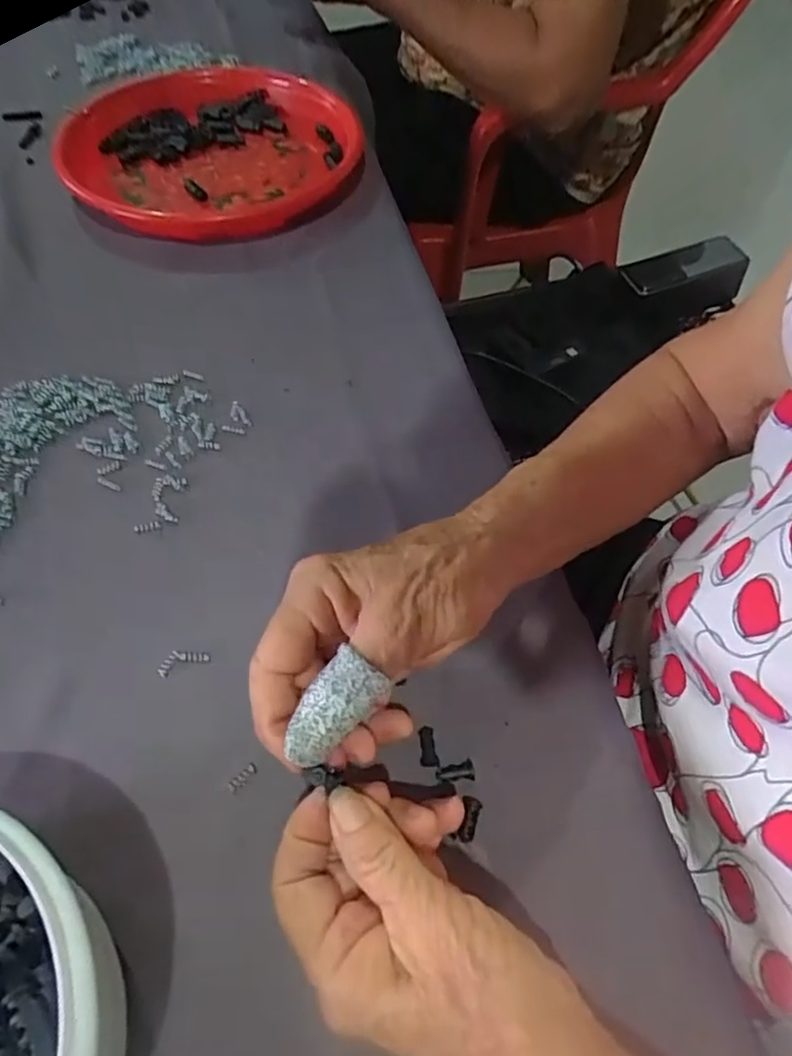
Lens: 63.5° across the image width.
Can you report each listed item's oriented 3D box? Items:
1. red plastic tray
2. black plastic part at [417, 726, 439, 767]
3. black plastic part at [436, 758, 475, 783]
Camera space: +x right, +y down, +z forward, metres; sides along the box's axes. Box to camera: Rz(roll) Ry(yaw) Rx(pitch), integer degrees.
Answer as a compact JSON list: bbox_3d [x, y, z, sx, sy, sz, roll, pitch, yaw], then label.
[{"bbox_3d":[-0.154,-0.319,0.552,0.239,0.041,0.218,-26,64,-17],"label":"red plastic tray"},{"bbox_3d":[0.015,0.100,0.295,0.008,0.004,0.018,-2,56,-4],"label":"black plastic part"},{"bbox_3d":[0.027,0.110,0.289,0.017,0.005,0.009,-8,56,-8],"label":"black plastic part"}]

